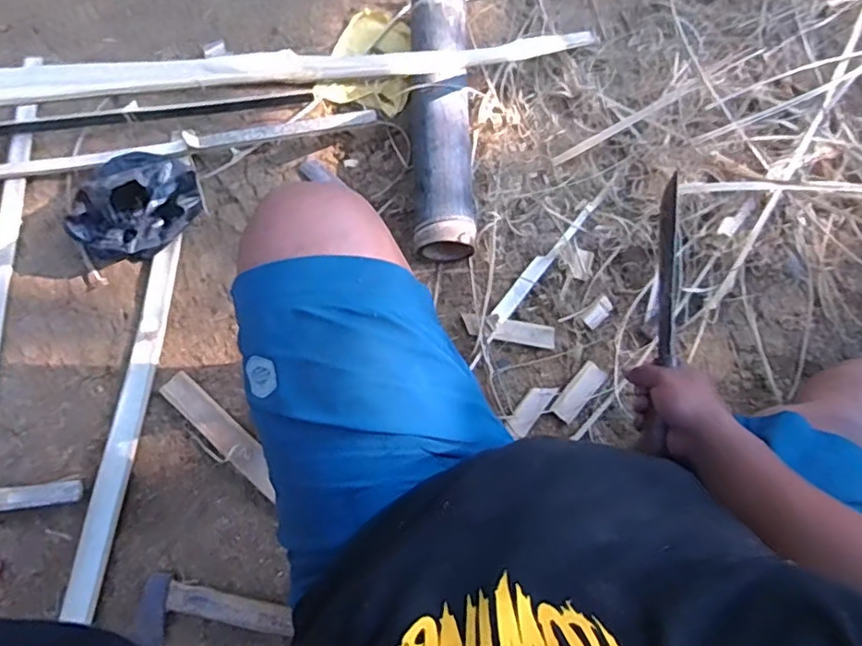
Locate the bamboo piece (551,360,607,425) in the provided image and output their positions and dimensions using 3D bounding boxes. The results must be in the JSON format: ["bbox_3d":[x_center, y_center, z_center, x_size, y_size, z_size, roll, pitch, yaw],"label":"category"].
[{"bbox_3d":[0.222,0.103,0.908,0.037,0.010,0.097,42,79,8],"label":"bamboo piece"}]

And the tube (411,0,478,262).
[{"bbox_3d":[0.018,-0.338,0.987,0.095,0.087,0.484,-1,74,-2],"label":"tube"}]

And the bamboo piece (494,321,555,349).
[{"bbox_3d":[0.146,0.017,0.935,0.092,0.012,0.033,7,77,0],"label":"bamboo piece"}]

